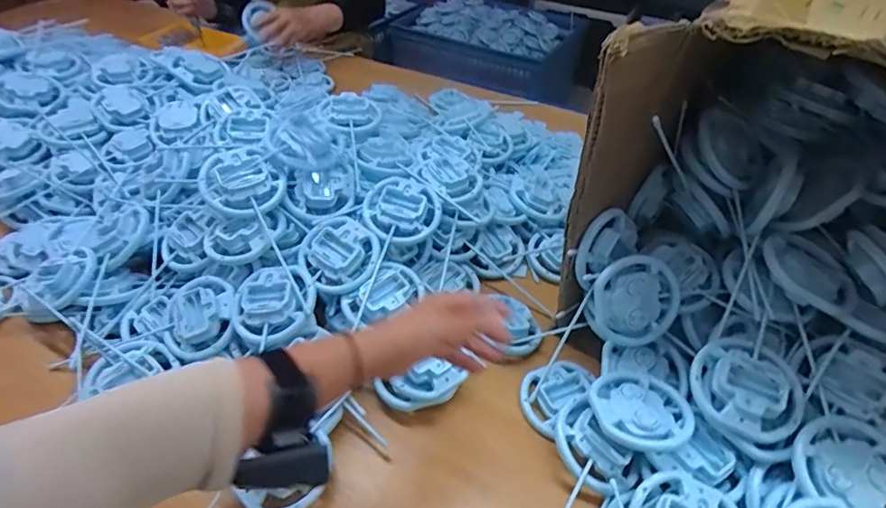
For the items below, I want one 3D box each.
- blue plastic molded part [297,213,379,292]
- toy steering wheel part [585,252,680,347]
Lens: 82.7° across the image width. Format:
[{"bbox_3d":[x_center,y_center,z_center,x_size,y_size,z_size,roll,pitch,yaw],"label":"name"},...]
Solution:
[{"bbox_3d":[-0.136,0.003,0.652,0.101,0.040,0.101,44,92,14],"label":"blue plastic molded part"},{"bbox_3d":[0.217,0.052,0.579,0.105,0.103,0.037,-22,14,-1],"label":"toy steering wheel part"}]

